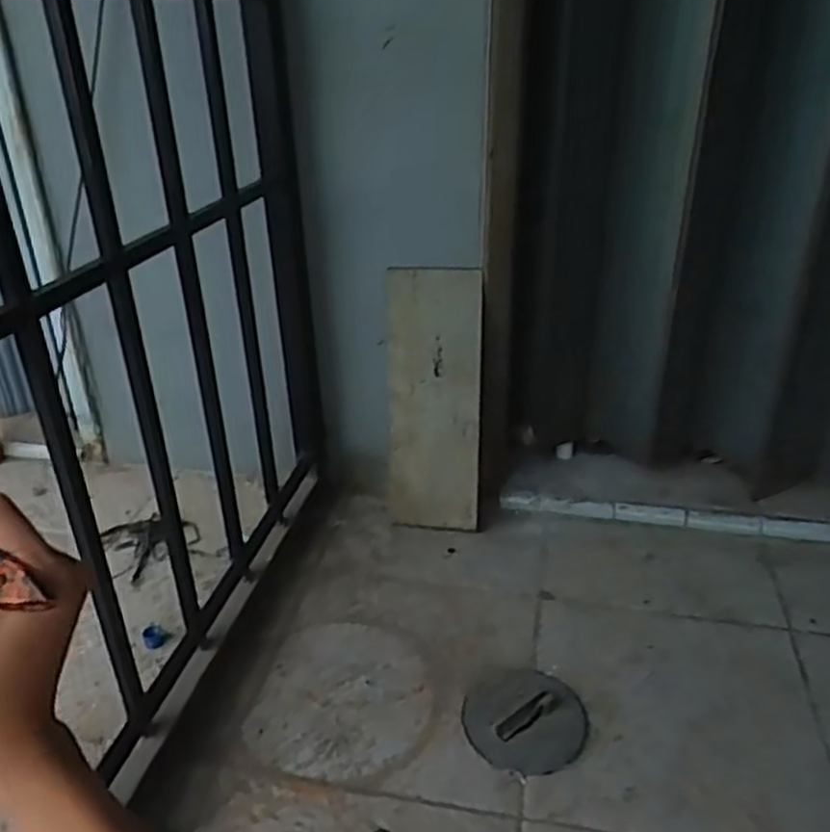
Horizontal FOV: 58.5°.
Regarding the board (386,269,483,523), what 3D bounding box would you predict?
[{"bbox_3d":[0.027,-0.015,1.020,0.129,0.370,0.011,5,19,17],"label":"board"}]

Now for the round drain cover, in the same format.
[{"bbox_3d":[0.116,0.316,0.781,0.123,0.006,0.122,-1,35,1],"label":"round drain cover"}]

